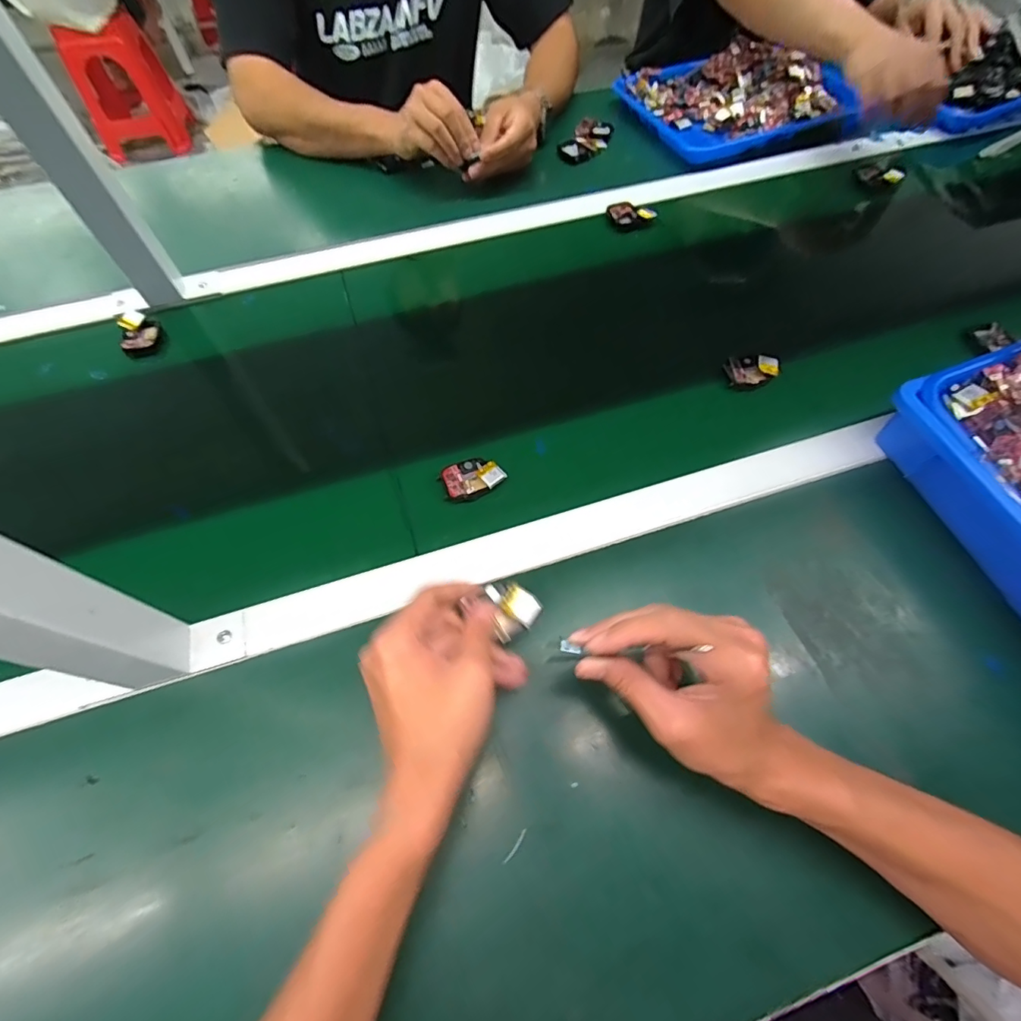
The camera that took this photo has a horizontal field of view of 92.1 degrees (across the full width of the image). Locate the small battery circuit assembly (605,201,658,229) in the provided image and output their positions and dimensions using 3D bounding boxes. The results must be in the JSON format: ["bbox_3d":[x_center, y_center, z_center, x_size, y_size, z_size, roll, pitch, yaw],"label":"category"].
[{"bbox_3d":[0.155,-0.382,0.638,0.059,0.021,0.036,2,59,2],"label":"small battery circuit assembly"}]

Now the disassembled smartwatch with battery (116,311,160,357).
[{"bbox_3d":[-0.406,-0.194,0.538,0.037,0.023,0.045,-15,60,-8],"label":"disassembled smartwatch with battery"}]

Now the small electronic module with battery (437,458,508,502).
[{"bbox_3d":[-0.035,-0.030,0.443,0.052,0.010,0.039,-27,63,-15],"label":"small electronic module with battery"}]

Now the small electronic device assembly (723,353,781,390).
[{"bbox_3d":[0.248,-0.143,0.502,0.049,0.016,0.034,-15,60,-8],"label":"small electronic device assembly"}]

